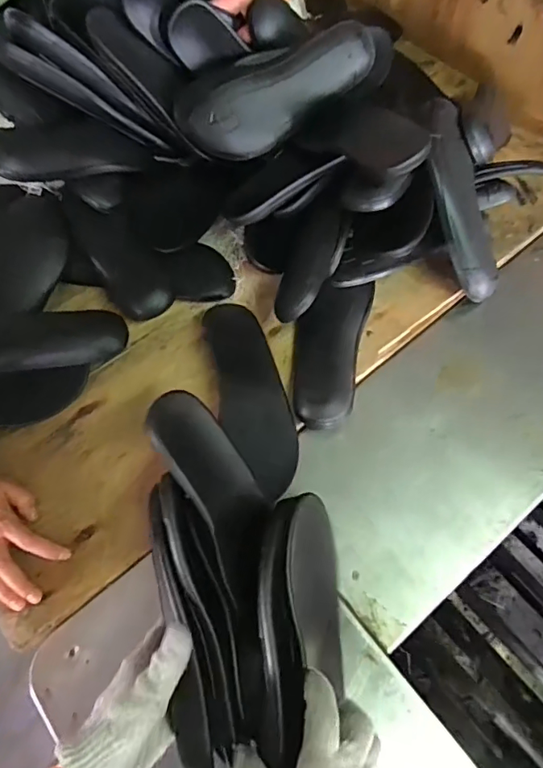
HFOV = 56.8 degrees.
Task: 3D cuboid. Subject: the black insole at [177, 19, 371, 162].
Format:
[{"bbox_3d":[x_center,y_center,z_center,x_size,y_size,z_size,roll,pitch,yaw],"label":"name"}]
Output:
[{"bbox_3d":[0.012,-0.383,0.667,0.273,0.111,0.043,-23,37,0],"label":"black insole"}]

